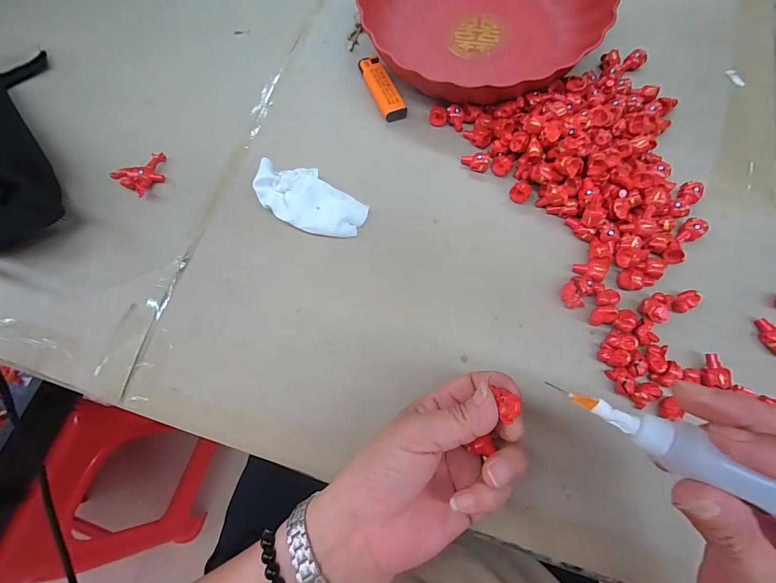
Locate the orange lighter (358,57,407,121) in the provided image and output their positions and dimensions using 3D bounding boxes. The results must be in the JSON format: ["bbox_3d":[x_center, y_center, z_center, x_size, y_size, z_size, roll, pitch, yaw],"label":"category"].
[{"bbox_3d":[-0.007,-0.209,0.368,0.024,0.012,0.080,-23,72,-5],"label":"orange lighter"}]

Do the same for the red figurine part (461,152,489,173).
[{"bbox_3d":[0.081,-0.120,0.333,0.024,0.011,0.015,4,71,4],"label":"red figurine part"}]

